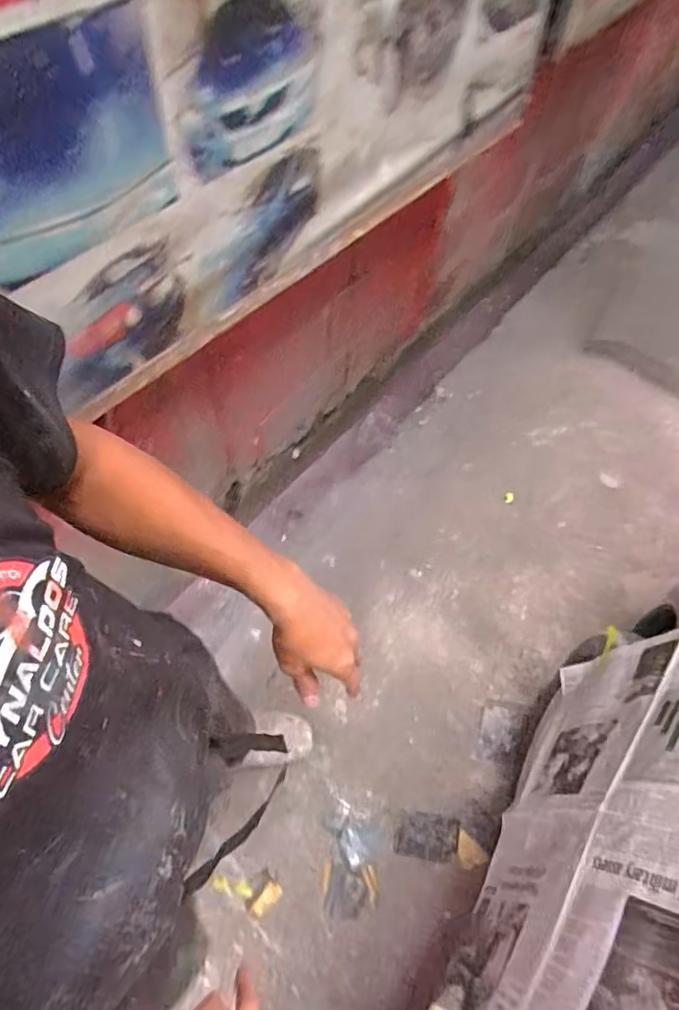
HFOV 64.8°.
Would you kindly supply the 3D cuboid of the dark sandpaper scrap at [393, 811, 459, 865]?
[{"bbox_3d":[0.191,0.720,1.161,0.129,0.006,0.086,6,61,13],"label":"dark sandpaper scrap"}]

